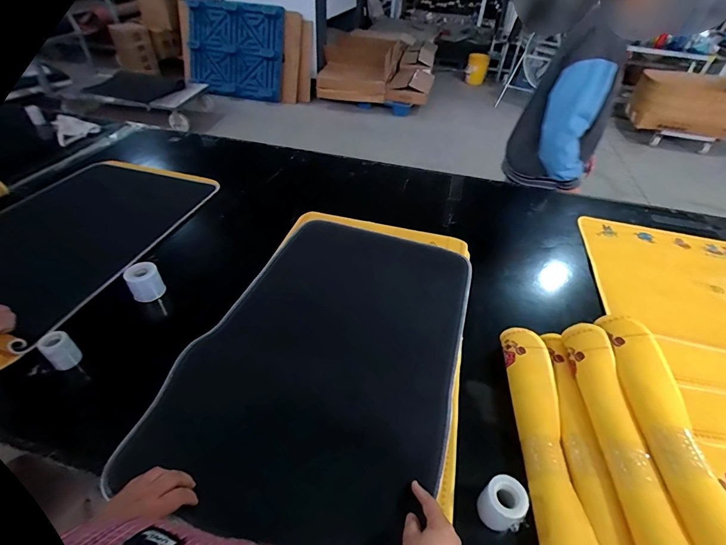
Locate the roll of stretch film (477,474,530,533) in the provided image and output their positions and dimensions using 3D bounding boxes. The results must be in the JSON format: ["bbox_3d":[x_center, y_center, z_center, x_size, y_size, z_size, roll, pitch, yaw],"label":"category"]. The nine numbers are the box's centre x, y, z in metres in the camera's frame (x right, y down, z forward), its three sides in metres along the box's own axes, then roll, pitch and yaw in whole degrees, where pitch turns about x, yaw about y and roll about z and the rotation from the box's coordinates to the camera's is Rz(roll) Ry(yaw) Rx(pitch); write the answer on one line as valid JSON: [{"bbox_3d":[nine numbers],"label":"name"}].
[{"bbox_3d":[0.200,0.333,0.523,0.051,0.062,0.054,3,42,-3],"label":"roll of stretch film"}]

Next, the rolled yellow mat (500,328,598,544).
[{"bbox_3d":[0.289,0.297,0.574,0.072,0.064,0.497,9,42,3],"label":"rolled yellow mat"}]

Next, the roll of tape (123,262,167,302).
[{"bbox_3d":[-0.498,0.021,0.824,0.066,0.063,0.067,-29,53,-32],"label":"roll of tape"}]

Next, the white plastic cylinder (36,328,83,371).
[{"bbox_3d":[-0.571,0.148,0.684,0.044,0.058,0.048,27,46,21],"label":"white plastic cylinder"}]

